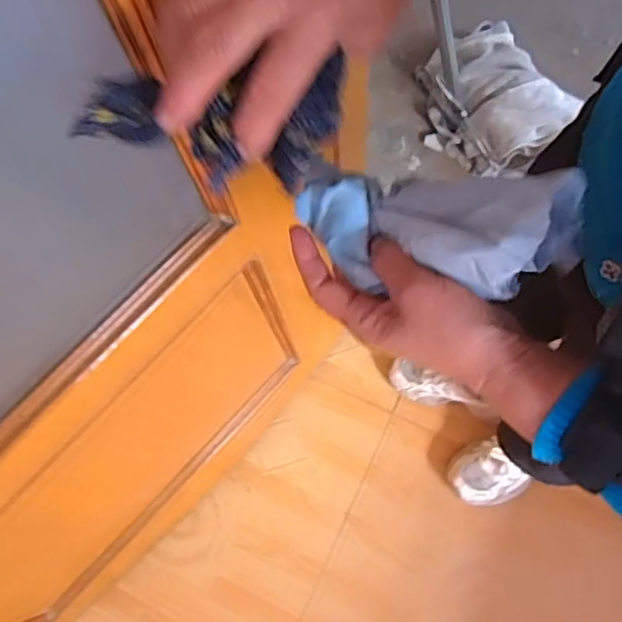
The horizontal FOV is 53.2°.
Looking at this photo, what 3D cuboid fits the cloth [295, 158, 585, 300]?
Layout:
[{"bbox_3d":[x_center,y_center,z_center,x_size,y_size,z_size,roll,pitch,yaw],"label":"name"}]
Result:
[{"bbox_3d":[0.064,-0.046,0.348,0.153,0.050,0.062,9,74,30],"label":"cloth"}]

